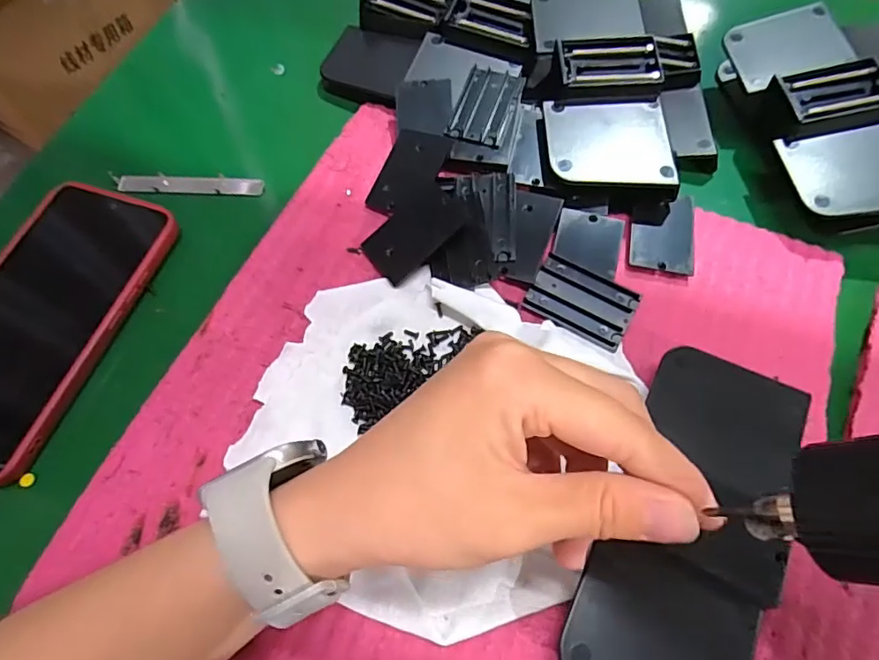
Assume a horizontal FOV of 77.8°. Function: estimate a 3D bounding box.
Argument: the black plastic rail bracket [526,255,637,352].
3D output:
[{"bbox_3d":[0.076,-0.015,0.293,0.054,0.008,0.036,26,65,11],"label":"black plastic rail bracket"}]

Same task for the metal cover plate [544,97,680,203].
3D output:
[{"bbox_3d":[0.098,-0.106,0.319,0.070,0.015,0.060,-1,70,3],"label":"metal cover plate"}]

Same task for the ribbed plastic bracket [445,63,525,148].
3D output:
[{"bbox_3d":[0.029,-0.138,0.336,0.035,0.010,0.053,19,64,7],"label":"ribbed plastic bracket"}]

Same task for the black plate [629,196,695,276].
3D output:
[{"bbox_3d":[0.130,-0.056,0.315,0.037,0.005,0.047,8,76,-1],"label":"black plate"}]

